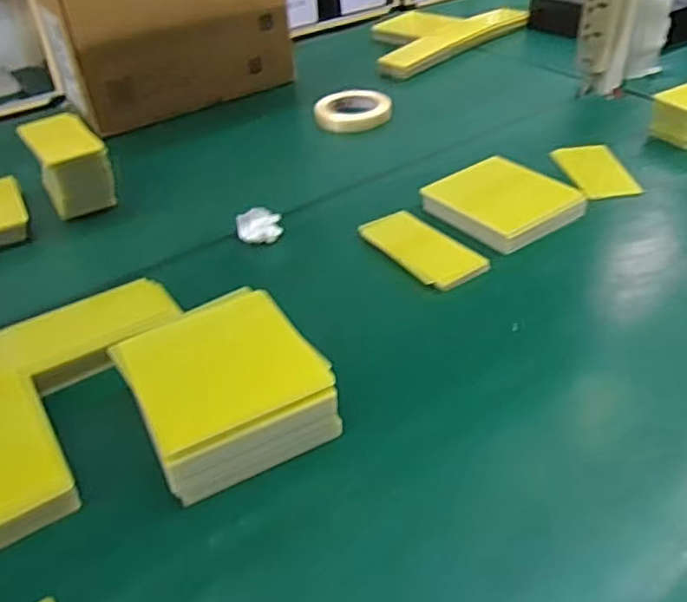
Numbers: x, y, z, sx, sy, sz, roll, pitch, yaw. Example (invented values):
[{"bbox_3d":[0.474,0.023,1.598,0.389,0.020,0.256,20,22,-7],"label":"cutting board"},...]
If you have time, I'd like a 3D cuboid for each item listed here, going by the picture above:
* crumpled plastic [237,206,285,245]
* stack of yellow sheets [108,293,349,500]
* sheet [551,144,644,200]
[{"bbox_3d":[-0.103,-0.089,0.794,0.054,0.030,0.058,-10,37,-6],"label":"crumpled plastic"},{"bbox_3d":[-0.099,0.072,0.543,0.146,0.066,0.157,-22,40,-21],"label":"stack of yellow sheets"},{"bbox_3d":[0.341,-0.177,0.866,0.077,0.004,0.135,-7,40,0],"label":"sheet"}]

